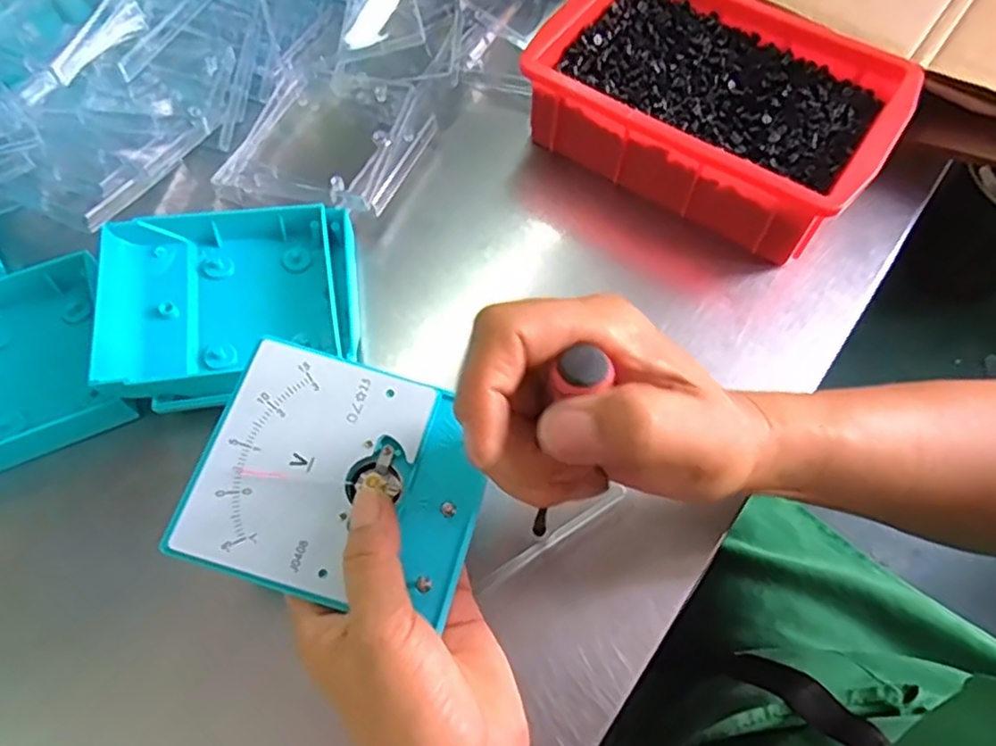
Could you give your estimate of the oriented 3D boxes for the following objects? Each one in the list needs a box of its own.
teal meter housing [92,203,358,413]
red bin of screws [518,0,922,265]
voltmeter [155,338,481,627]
[{"bbox_3d":[-0.138,-0.043,0.355,0.128,0.033,0.106,-16,63,-9],"label":"teal meter housing"},{"bbox_3d":[0.129,-0.165,0.414,0.203,0.061,0.131,33,67,16],"label":"red bin of screws"},{"bbox_3d":[-0.063,0.043,0.274,0.110,0.021,0.094,15,63,7],"label":"voltmeter"}]

